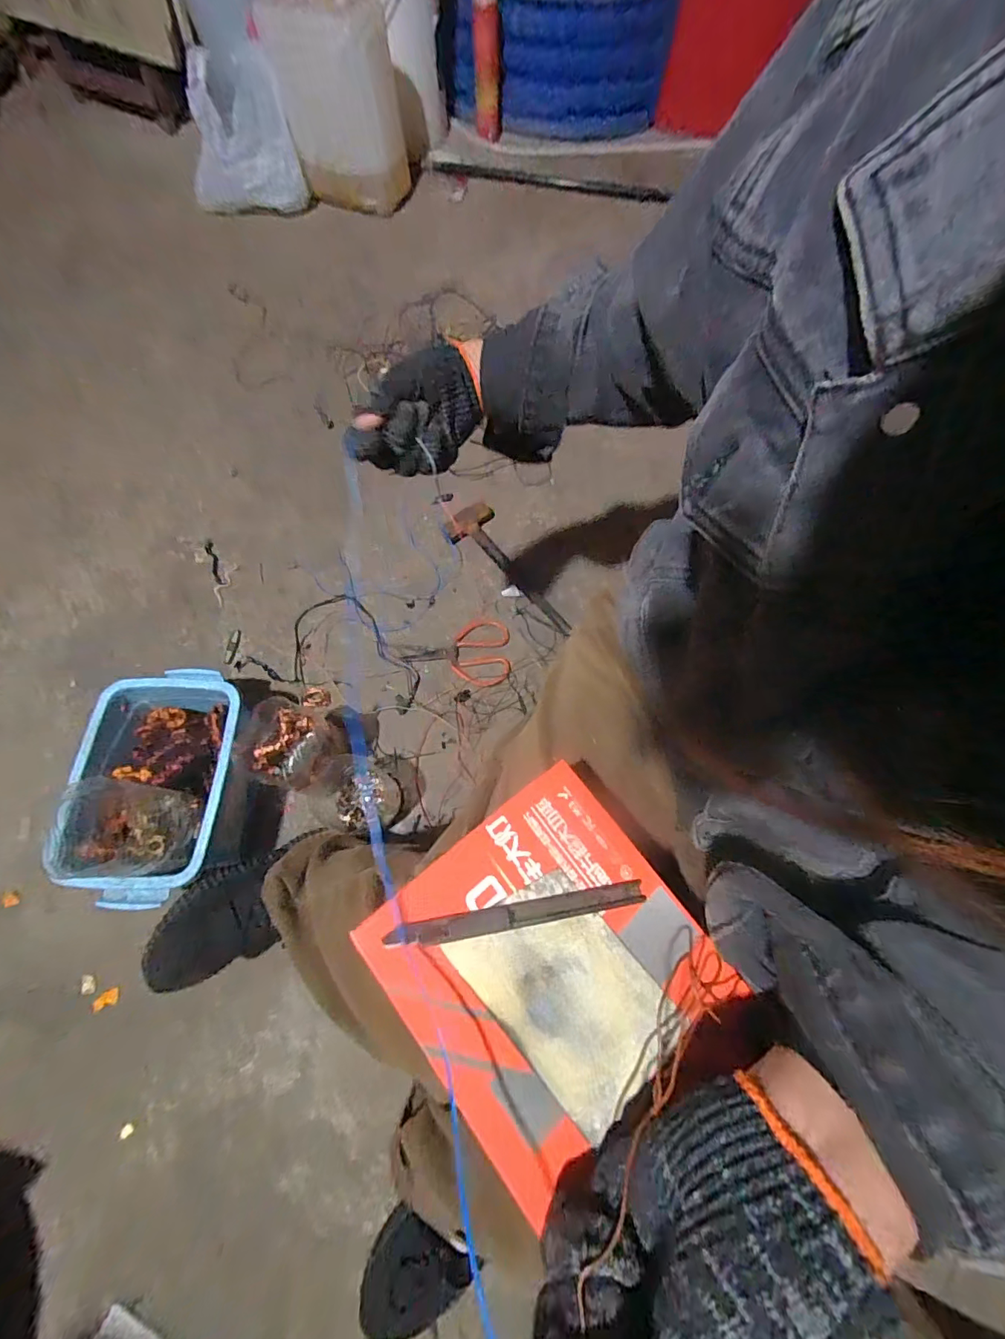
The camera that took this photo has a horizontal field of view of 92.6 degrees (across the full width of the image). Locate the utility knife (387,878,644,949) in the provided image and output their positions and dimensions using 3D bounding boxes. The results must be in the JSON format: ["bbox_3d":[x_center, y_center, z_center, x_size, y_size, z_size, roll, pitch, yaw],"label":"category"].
[{"bbox_3d":[0.012,0.129,0.254,0.140,0.004,0.012,-2,68,-17],"label":"utility knife"}]

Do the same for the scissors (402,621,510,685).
[{"bbox_3d":[-0.079,-0.028,0.851,0.181,0.008,0.121,-1,69,-1],"label":"scissors"}]

